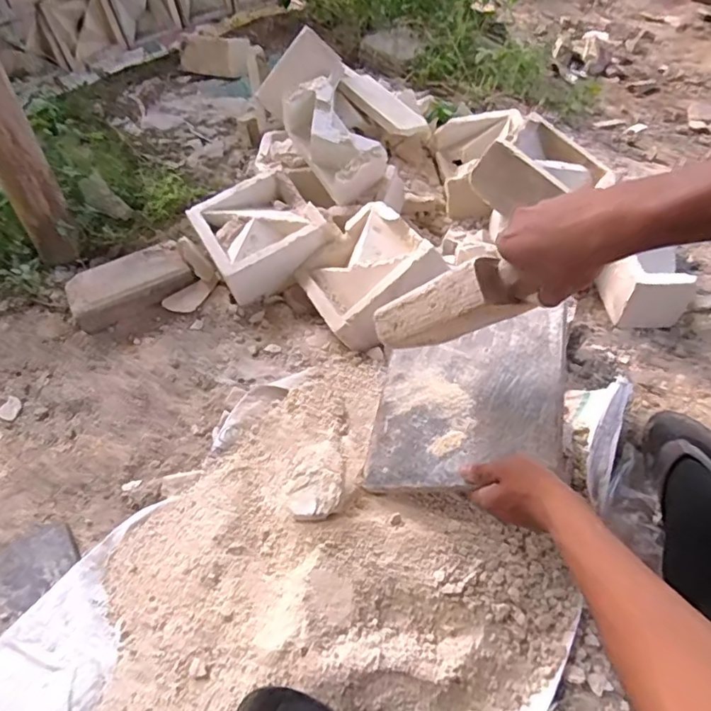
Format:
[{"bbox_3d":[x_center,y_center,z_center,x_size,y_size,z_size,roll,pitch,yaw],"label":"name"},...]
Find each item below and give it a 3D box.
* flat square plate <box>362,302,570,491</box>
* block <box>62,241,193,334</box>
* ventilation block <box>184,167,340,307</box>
[{"bbox_3d":[0.129,0.054,0.673,0.245,0.006,0.221,-13,48,33],"label":"flat square plate"},{"bbox_3d":[-0.407,-0.126,1.000,0.210,0.063,0.111,-24,54,-14],"label":"block"},{"bbox_3d":[-0.173,-0.222,1.009,0.201,0.092,0.215,-26,54,-15],"label":"ventilation block"}]

